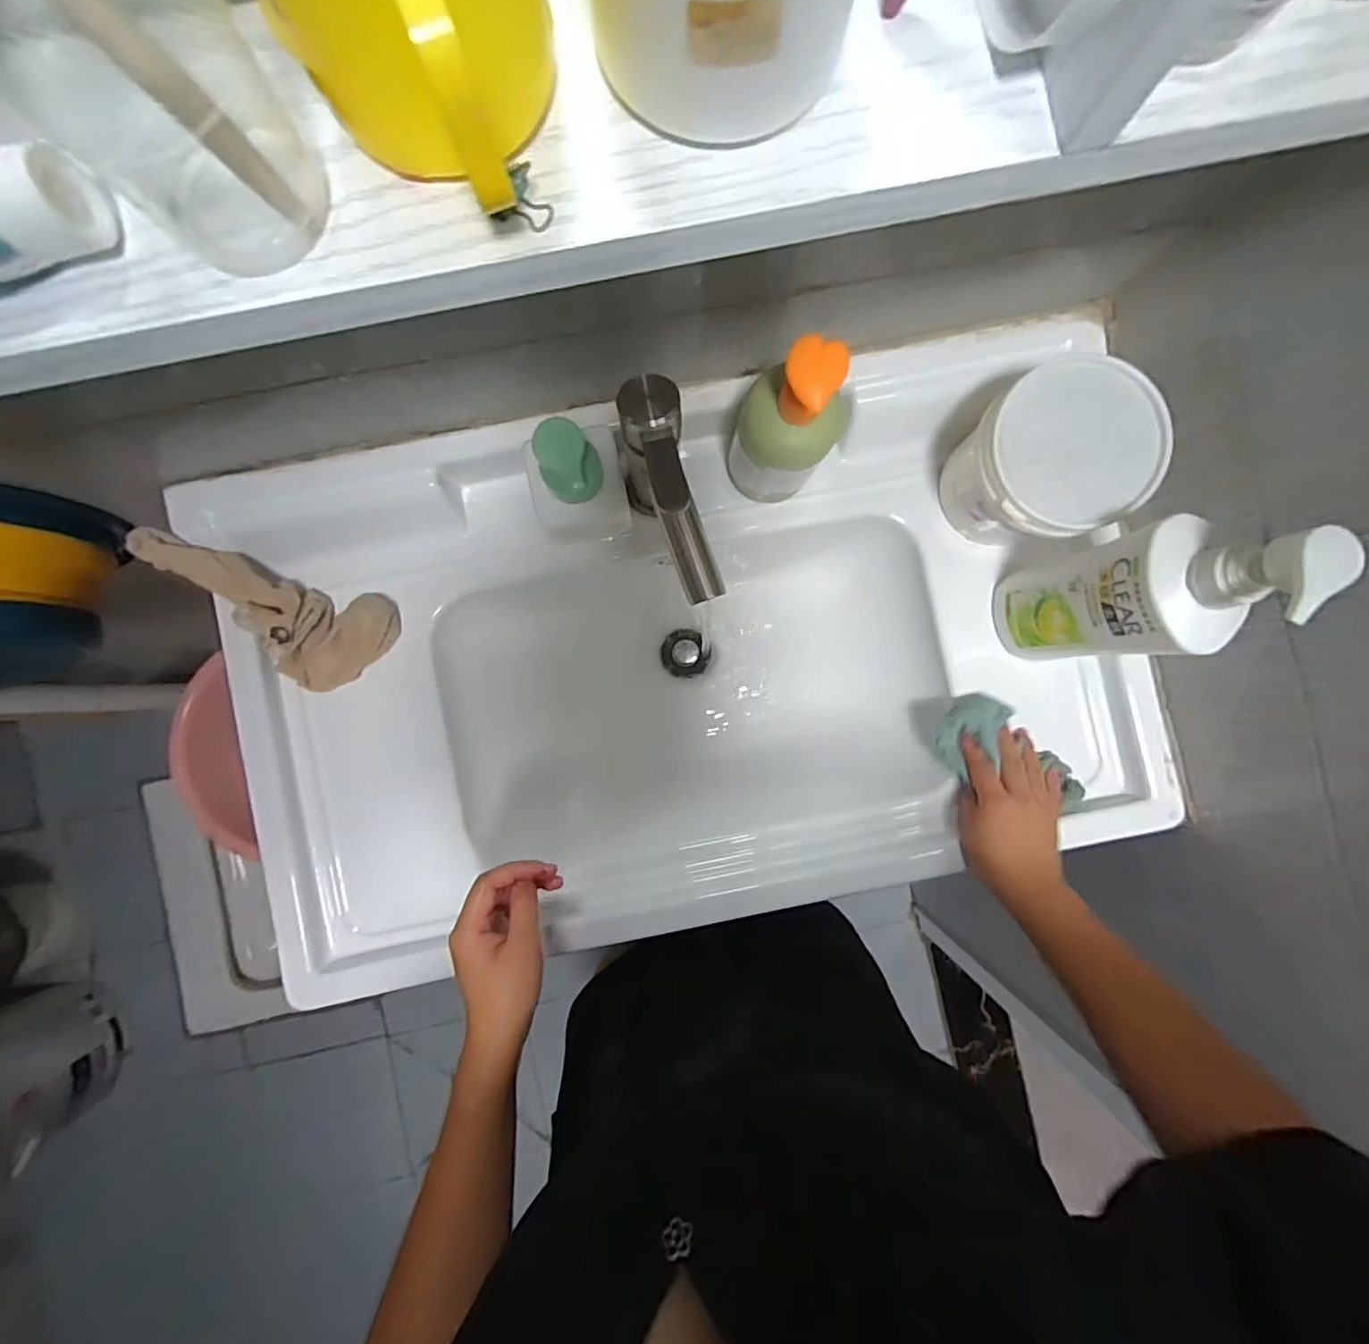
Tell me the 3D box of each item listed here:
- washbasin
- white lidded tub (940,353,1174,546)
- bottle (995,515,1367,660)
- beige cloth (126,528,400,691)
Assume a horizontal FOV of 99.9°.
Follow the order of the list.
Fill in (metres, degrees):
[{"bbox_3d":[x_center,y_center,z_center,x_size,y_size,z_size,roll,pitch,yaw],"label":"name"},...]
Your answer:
[{"bbox_3d":[0.000,-0.001,0.580,0.782,0.206,0.449,-11,89,-1],"label":"washbasin"},{"bbox_3d":[0.288,-0.164,0.480,0.120,0.132,0.118,0,88,-1],"label":"white lidded tub"},{"bbox_3d":[0.312,-0.051,0.419,0.050,0.265,0.085,-16,89,-1],"label":"bottle"},{"bbox_3d":[-0.363,-0.044,0.501,0.197,0.057,0.098,16,88,-1],"label":"beige cloth"}]

